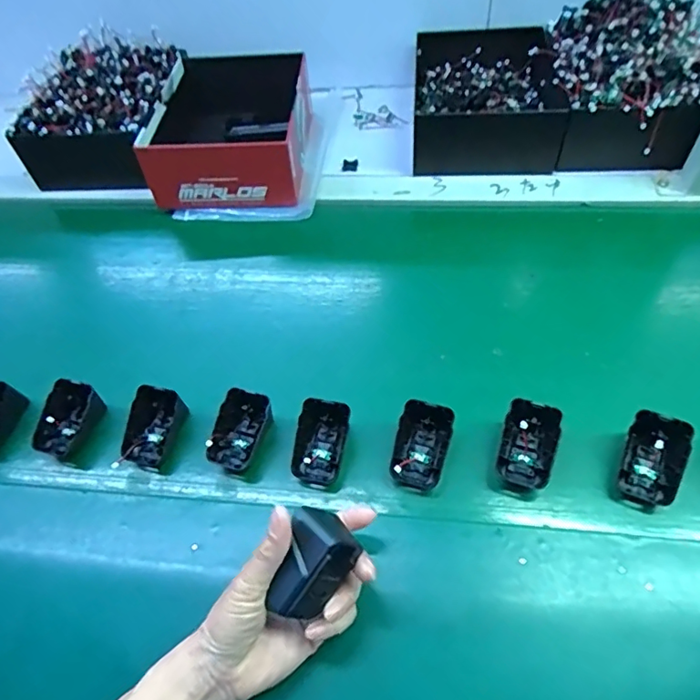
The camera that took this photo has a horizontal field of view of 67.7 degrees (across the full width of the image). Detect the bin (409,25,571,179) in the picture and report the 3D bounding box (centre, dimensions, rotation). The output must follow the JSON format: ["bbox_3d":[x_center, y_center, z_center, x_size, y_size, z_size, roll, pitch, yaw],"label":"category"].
[{"bbox_3d":[0.181,-0.344,0.714,0.176,0.081,0.235,2,54,7],"label":"bin"}]

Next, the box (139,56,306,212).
[{"bbox_3d":[-0.156,-0.298,0.708,0.187,0.093,0.237,-1,53,5],"label":"box"}]

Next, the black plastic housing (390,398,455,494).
[{"bbox_3d":[0.060,0.082,0.443,0.042,0.044,0.060,16,57,17],"label":"black plastic housing"}]

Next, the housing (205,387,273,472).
[{"bbox_3d":[-0.100,0.072,0.469,0.037,0.034,0.064,16,57,17],"label":"housing"}]

